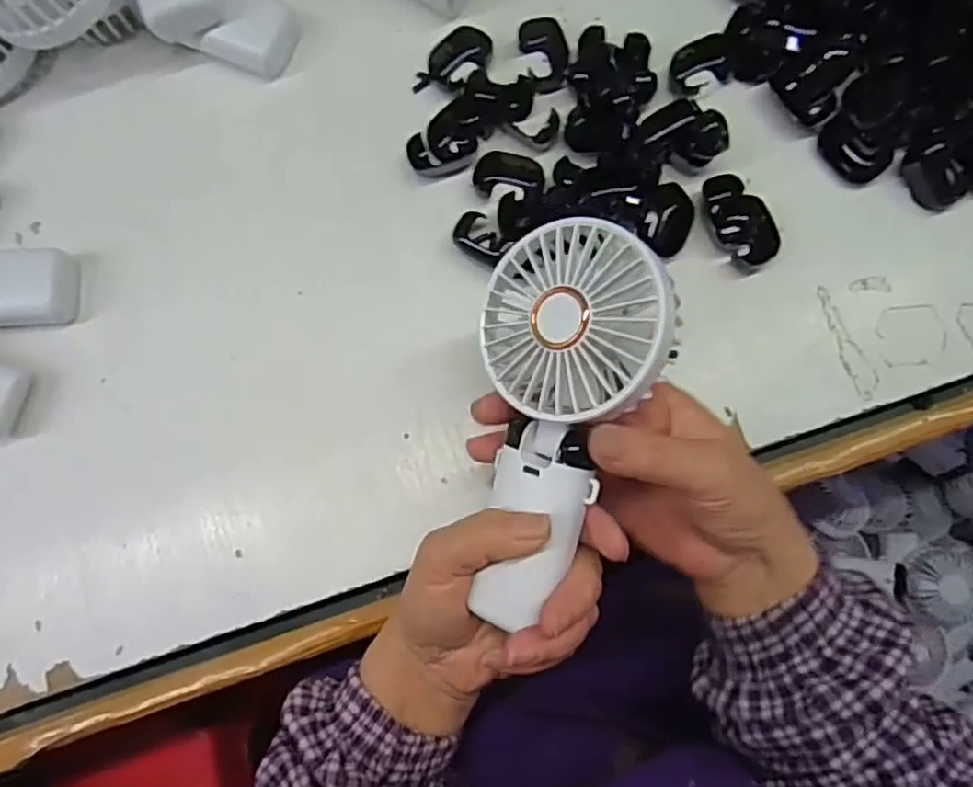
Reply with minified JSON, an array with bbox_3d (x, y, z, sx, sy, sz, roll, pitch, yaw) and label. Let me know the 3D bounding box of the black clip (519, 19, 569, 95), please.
[{"bbox_3d":[0.037,-0.211,0.415,0.026,0.015,0.042,-14,80,-1],"label":"black clip"}]

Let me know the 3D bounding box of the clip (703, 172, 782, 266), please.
[{"bbox_3d":[0.148,-0.101,0.387,0.028,0.015,0.057,-21,80,-3],"label":"clip"}]

